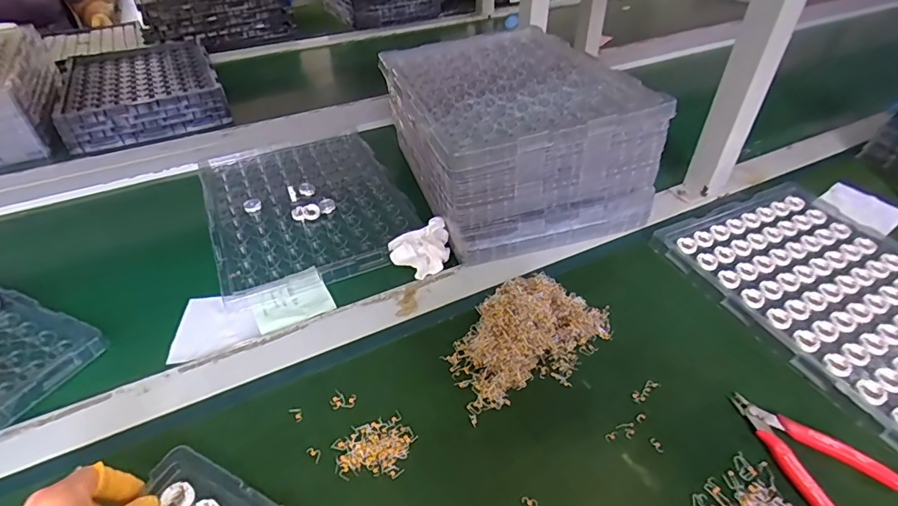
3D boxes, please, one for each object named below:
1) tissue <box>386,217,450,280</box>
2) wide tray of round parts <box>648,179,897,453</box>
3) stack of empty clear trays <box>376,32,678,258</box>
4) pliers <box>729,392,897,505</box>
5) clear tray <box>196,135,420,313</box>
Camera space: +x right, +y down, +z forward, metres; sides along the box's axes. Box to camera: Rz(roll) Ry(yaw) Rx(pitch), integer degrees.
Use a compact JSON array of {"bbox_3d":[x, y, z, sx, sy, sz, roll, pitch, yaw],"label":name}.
[{"bbox_3d":[-0.034,-0.003,0.570,0.077,0.035,0.066,-15,42,-16],"label":"tissue"},{"bbox_3d":[0.439,0.046,0.523,0.262,0.026,0.353,-17,43,-19],"label":"wide tray of round parts"},{"bbox_3d":[0.071,-0.172,0.661,0.261,0.171,0.348,-12,42,-13],"label":"stack of empty clear trays"},{"bbox_3d":[0.297,0.163,0.398,0.081,0.013,0.119,-22,45,-23],"label":"pliers"},{"bbox_3d":[-0.207,-0.079,0.685,0.254,0.016,0.354,-17,44,-19],"label":"clear tray"}]

